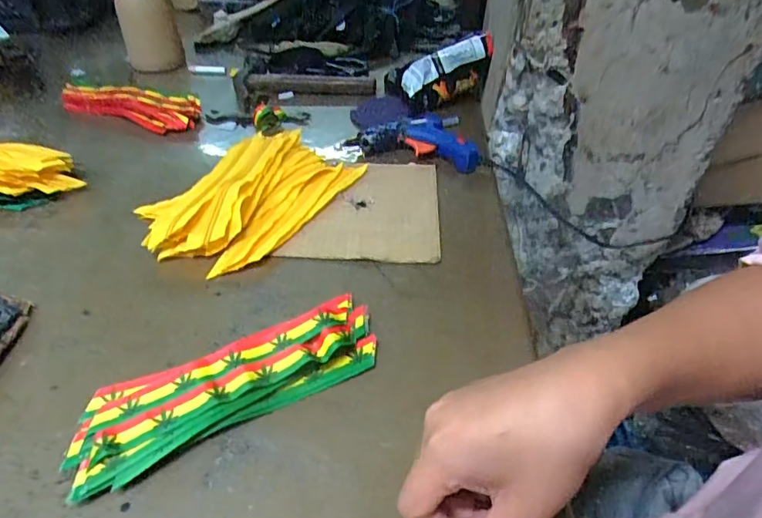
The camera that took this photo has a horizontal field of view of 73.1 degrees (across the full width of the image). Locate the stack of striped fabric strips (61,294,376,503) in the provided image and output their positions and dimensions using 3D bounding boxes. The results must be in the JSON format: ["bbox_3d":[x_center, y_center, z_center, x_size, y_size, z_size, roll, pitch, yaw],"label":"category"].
[{"bbox_3d":[-0.093,0.077,0.330,0.193,0.020,0.068,-19,44,-22],"label":"stack of striped fabric strips"}]

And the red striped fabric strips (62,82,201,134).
[{"bbox_3d":[-0.314,-0.187,0.626,0.183,0.032,0.049,8,41,8],"label":"red striped fabric strips"}]

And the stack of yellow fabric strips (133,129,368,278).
[{"bbox_3d":[-0.122,-0.067,0.487,0.138,0.035,0.215,26,46,26],"label":"stack of yellow fabric strips"}]

